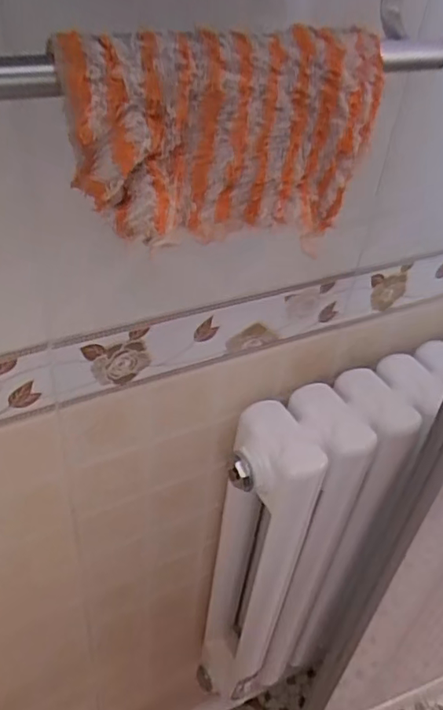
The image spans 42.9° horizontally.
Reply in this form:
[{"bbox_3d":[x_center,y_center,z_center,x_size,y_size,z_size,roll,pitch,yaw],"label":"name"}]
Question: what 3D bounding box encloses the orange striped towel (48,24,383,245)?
[{"bbox_3d":[0.005,-0.103,0.274,0.155,0.090,0.025,-17,44,-26],"label":"orange striped towel"}]

